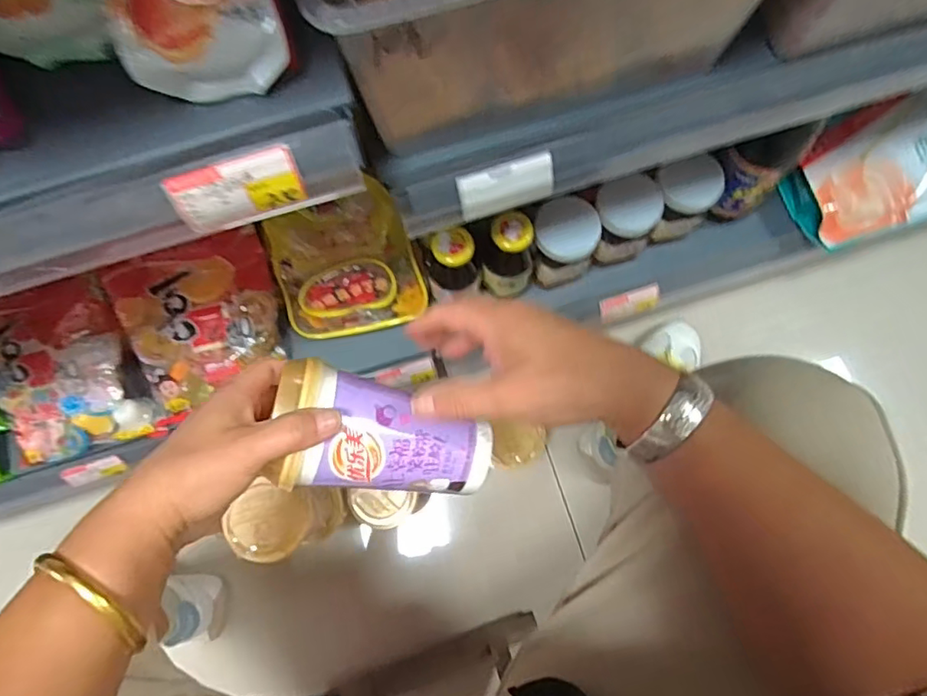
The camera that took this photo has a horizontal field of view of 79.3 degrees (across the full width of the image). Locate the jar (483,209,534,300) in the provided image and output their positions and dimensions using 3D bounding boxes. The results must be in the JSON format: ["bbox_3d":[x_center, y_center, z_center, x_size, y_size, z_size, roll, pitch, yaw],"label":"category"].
[{"bbox_3d":[0.050,-0.099,0.609,0.054,0.116,0.048,18,78,4],"label":"jar"}]

